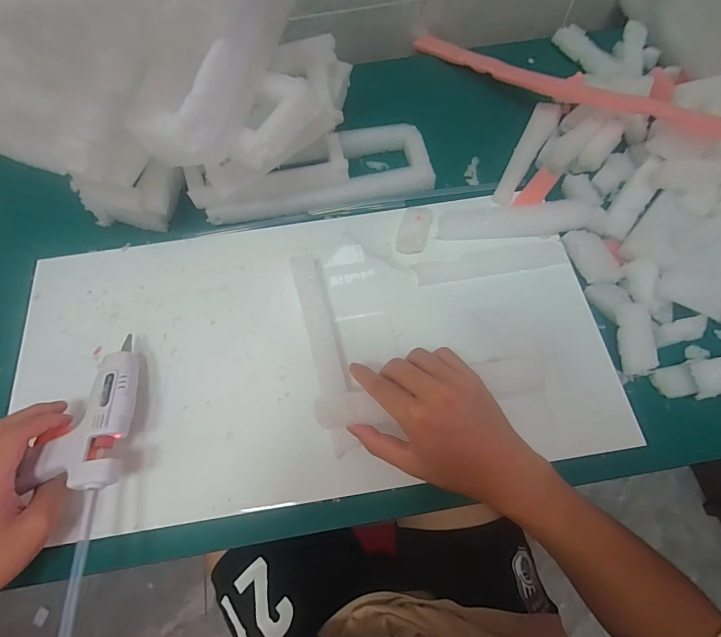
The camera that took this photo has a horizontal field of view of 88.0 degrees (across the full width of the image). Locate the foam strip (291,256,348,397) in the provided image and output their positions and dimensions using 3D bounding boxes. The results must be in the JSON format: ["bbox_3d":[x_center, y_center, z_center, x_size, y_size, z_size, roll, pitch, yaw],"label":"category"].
[{"bbox_3d":[-0.043,0.005,0.385,0.026,0.022,0.149,-14,70,-4],"label":"foam strip"}]

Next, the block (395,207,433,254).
[{"bbox_3d":[0.061,-0.100,0.425,0.033,0.017,0.054,16,70,9],"label":"block"}]

